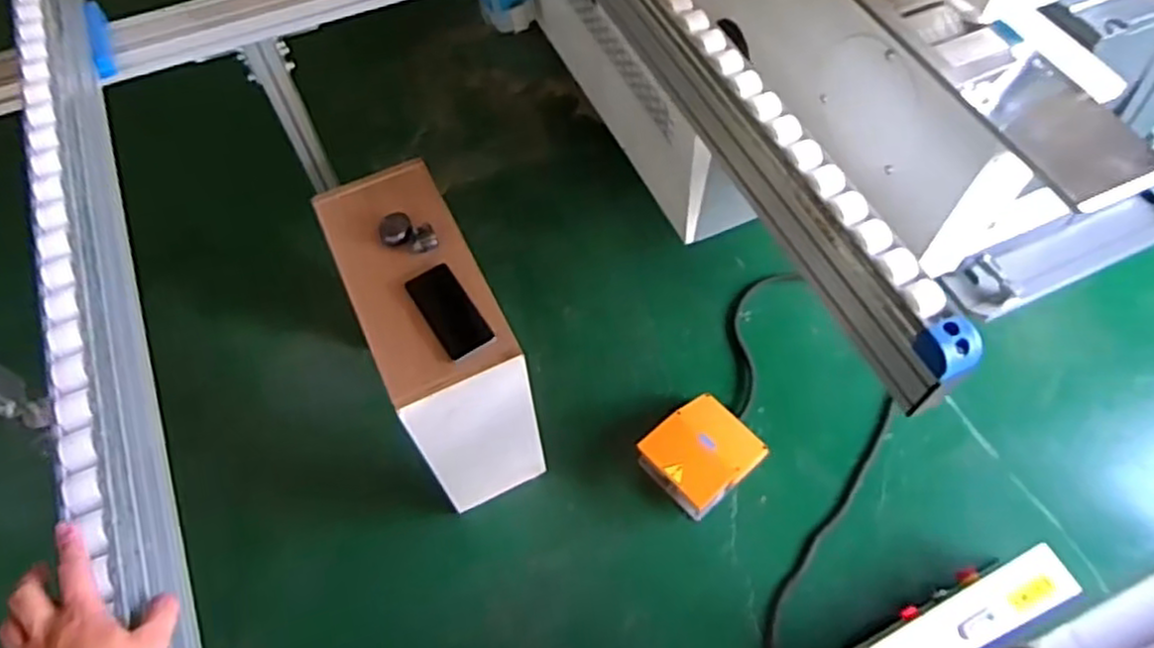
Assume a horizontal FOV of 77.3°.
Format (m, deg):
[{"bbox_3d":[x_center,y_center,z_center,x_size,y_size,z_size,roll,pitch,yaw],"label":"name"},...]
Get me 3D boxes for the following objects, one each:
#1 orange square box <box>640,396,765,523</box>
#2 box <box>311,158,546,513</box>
[{"bbox_3d":[0.256,0.266,1.471,0.211,0.106,0.183,-37,66,-18],"label":"orange square box"},{"bbox_3d":[-0.242,0.044,1.313,0.212,0.530,0.414,-23,62,-12],"label":"box"}]

